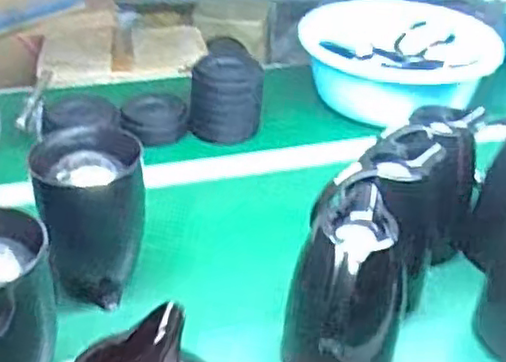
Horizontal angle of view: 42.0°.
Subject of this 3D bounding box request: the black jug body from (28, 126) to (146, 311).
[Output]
[{"bbox_3d":[-0.200,0.031,0.823,0.120,0.174,0.145,-8,35,-15],"label":"black jug body"}]

